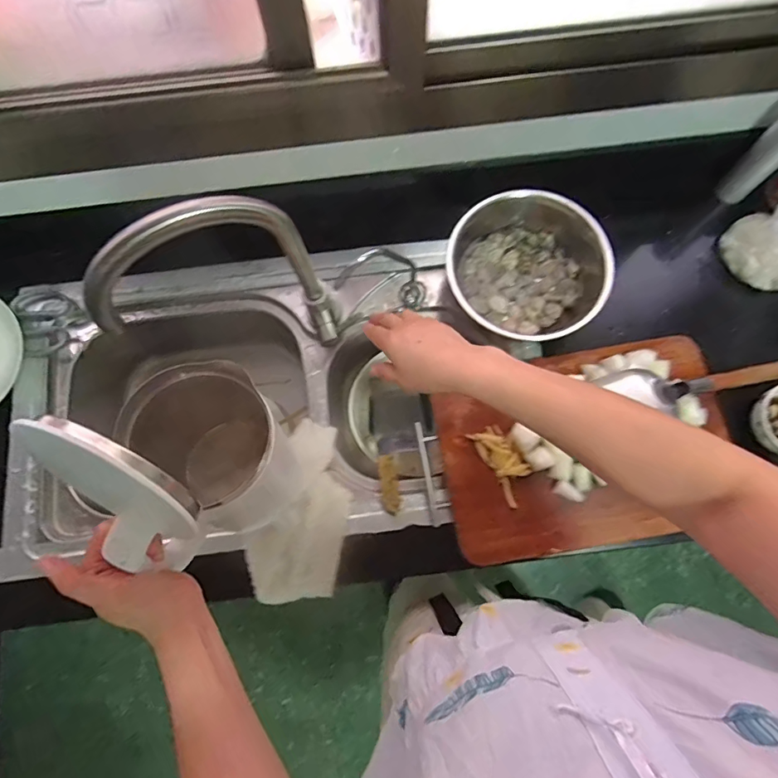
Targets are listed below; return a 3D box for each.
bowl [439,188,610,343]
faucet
[{"bbox_3d":[0.203,-0.175,0.701,0.220,0.100,0.222,0,75,-1],"label":"bowl"},{"bbox_3d":[-0.183,-0.108,0.591,0.240,0.304,0.079,-18,76,-6],"label":"faucet"}]

